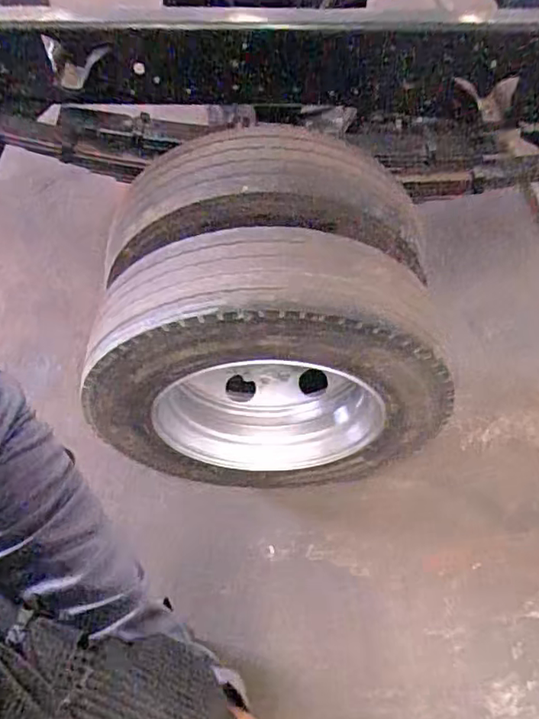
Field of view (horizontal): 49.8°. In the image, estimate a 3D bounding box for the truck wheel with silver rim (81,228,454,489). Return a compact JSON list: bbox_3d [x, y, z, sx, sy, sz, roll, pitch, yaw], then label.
[{"bbox_3d":[0.008,0.027,1.161,0.675,0.632,0.224,2,57,2],"label":"truck wheel with silver rim"}]

